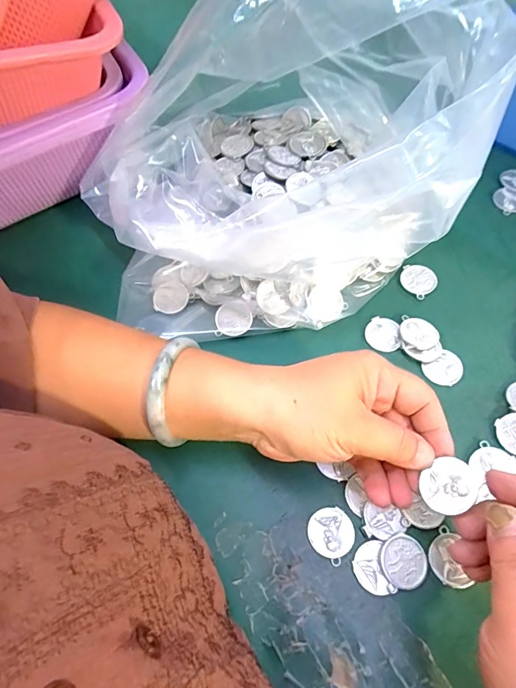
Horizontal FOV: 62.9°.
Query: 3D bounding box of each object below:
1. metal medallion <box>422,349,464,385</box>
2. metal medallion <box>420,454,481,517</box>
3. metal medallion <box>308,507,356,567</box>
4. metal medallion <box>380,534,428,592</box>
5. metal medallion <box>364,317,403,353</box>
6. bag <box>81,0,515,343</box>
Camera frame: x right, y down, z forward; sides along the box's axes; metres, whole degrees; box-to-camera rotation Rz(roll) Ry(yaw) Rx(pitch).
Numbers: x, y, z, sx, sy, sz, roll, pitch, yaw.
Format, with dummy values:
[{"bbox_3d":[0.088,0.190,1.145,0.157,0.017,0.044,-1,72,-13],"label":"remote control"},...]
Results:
[{"bbox_3d":[0.142,0.020,0.320,0.029,0.004,0.023,-32,66,-12],"label":"metal medallion"},{"bbox_3d":[0.103,0.077,0.228,0.029,0.004,0.025,-42,51,13],"label":"metal medallion"},{"bbox_3d":[0.047,0.121,0.271,0.029,0.004,0.029,35,70,18],"label":"metal medallion"},{"bbox_3d":[0.091,0.135,0.261,0.027,0.005,0.030,15,65,11],"label":"metal medallion"},{"bbox_3d":[0.100,-0.008,0.336,0.027,0.004,0.030,-2,63,2],"label":"metal medallion"},{"bbox_3d":[-0.009,-0.142,0.315,0.250,0.172,0.230,-31,66,-12],"label":"bag"}]

